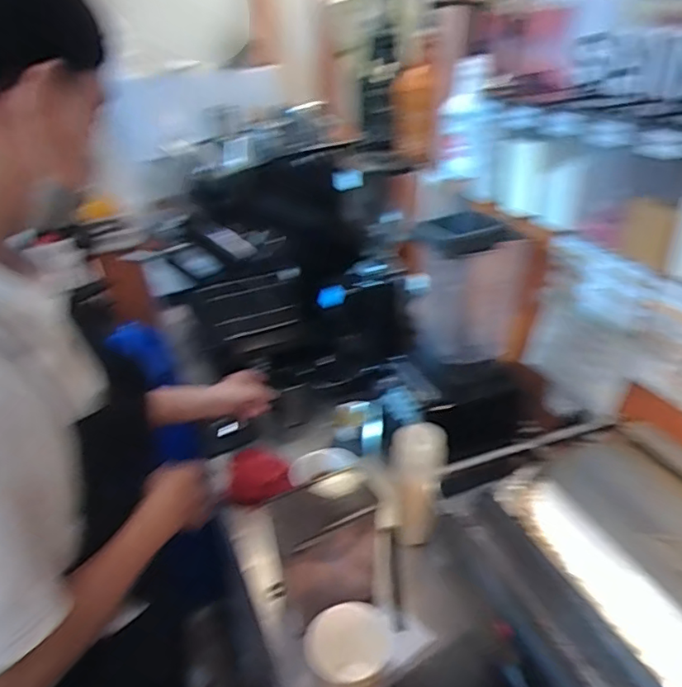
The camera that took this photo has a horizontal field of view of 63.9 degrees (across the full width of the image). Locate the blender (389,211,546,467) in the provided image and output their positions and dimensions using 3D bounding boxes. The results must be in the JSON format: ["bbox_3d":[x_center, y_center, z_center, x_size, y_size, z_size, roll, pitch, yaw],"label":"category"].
[{"bbox_3d":[0.212,-0.010,0.917,0.199,0.376,0.176,-17,34,-25],"label":"blender"}]

